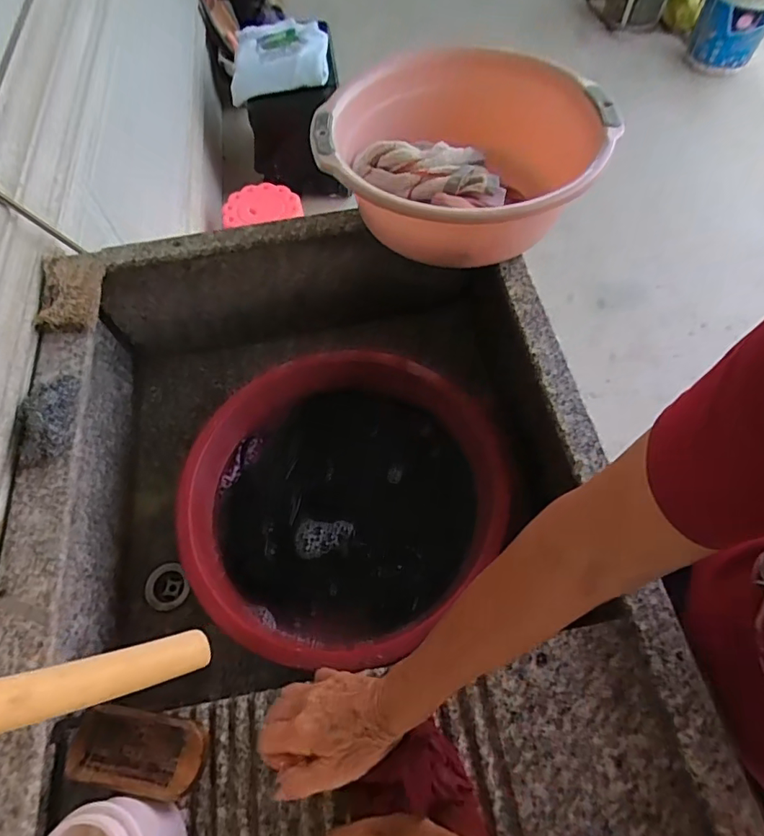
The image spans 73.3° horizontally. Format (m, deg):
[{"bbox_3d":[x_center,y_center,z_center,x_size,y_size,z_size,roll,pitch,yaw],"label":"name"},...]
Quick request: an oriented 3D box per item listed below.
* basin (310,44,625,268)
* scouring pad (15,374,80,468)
[{"bbox_3d":[0.103,-0.315,0.635,0.341,0.138,0.327,-1,62,2],"label":"basin"},{"bbox_3d":[-0.355,-0.004,0.535,0.055,0.036,0.103,-8,61,-1],"label":"scouring pad"}]

